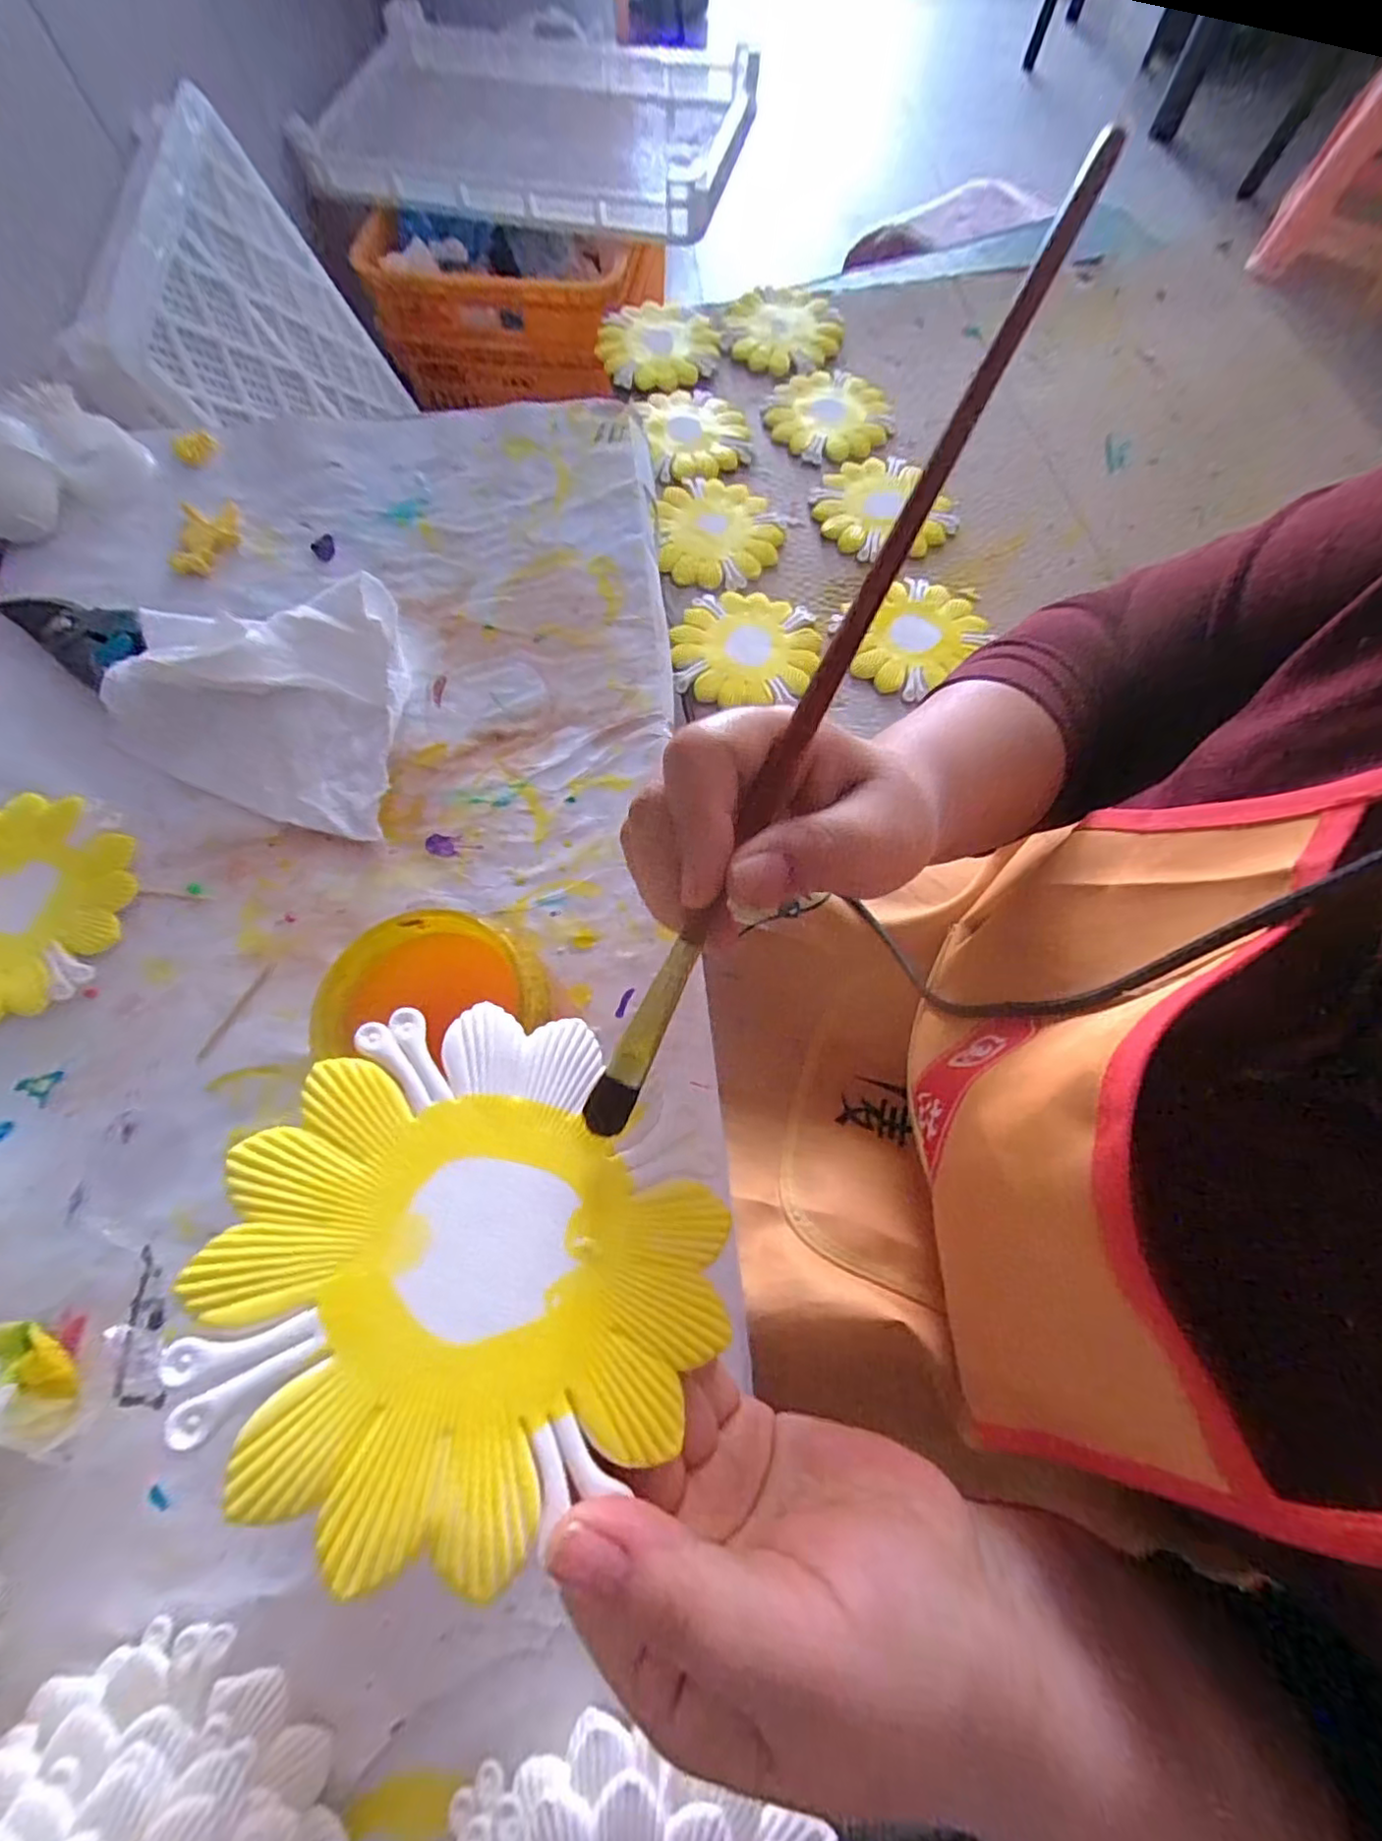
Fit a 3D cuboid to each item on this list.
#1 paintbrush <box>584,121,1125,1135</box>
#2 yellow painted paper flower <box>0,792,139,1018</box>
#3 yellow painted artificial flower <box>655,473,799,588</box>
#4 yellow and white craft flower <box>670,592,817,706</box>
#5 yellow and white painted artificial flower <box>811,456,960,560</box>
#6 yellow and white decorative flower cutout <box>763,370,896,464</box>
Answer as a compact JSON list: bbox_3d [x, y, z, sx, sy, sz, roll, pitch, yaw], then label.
[{"bbox_3d":[0.040,-0.068,0.171,0.011,0.006,0.284,28,93,9],"label":"paintbrush"},{"bbox_3d":[-0.353,-0.008,0.336,0.117,0.009,0.119,0,72,0],"label":"yellow painted paper flower"},{"bbox_3d":[0.026,-0.351,0.587,0.113,0.009,0.121,11,71,4],"label":"yellow painted artificial flower"},{"bbox_3d":[0.046,-0.229,0.542,0.118,0.010,0.111,4,70,1],"label":"yellow and white craft flower"},{"bbox_3d":[0.178,-0.381,0.599,0.117,0.016,0.118,0,70,0],"label":"yellow and white painted artificial flower"},{"bbox_3d":[0.137,-0.503,0.649,0.120,0.017,0.122,0,70,0],"label":"yellow and white decorative flower cutout"}]

